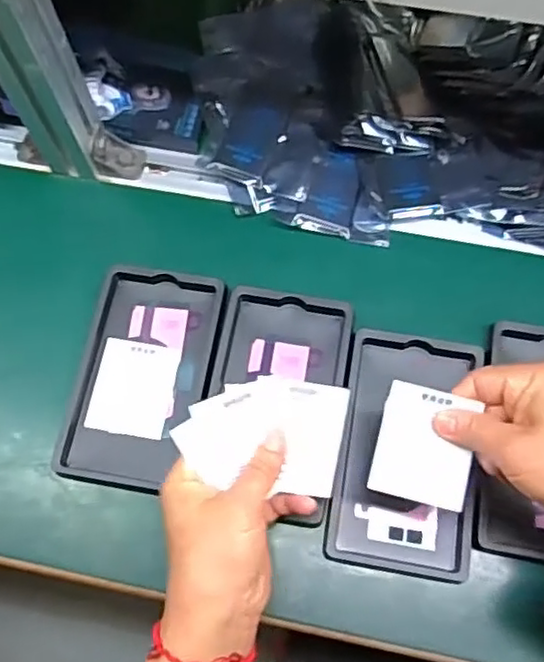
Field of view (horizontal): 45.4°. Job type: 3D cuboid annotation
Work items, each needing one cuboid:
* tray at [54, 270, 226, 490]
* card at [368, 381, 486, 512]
[{"bbox_3d":[-0.092,0.033,0.478,0.091,0.021,0.159,10,68,4],"label":"tray"},{"bbox_3d":[0.093,0.069,0.392,0.056,0.004,0.068,12,89,4],"label":"card"}]

